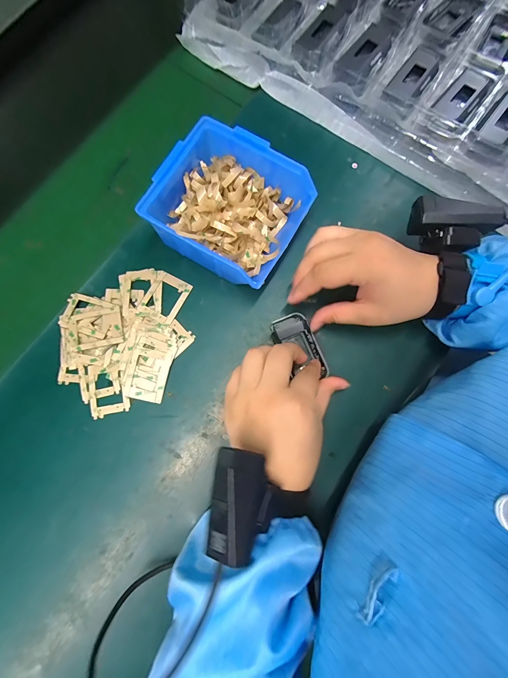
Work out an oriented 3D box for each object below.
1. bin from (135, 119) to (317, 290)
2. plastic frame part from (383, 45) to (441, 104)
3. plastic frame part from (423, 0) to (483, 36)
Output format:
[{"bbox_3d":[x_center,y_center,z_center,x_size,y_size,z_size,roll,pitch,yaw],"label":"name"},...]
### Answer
[{"bbox_3d":[-0.031,-0.127,0.303,0.144,0.072,0.130,30,81,7],"label":"bin"},{"bbox_3d":[0.176,-0.292,0.330,0.040,0.013,0.083,36,82,8],"label":"plastic frame part"},{"bbox_3d":[0.232,-0.381,0.350,0.041,0.011,0.076,44,83,9],"label":"plastic frame part"}]

